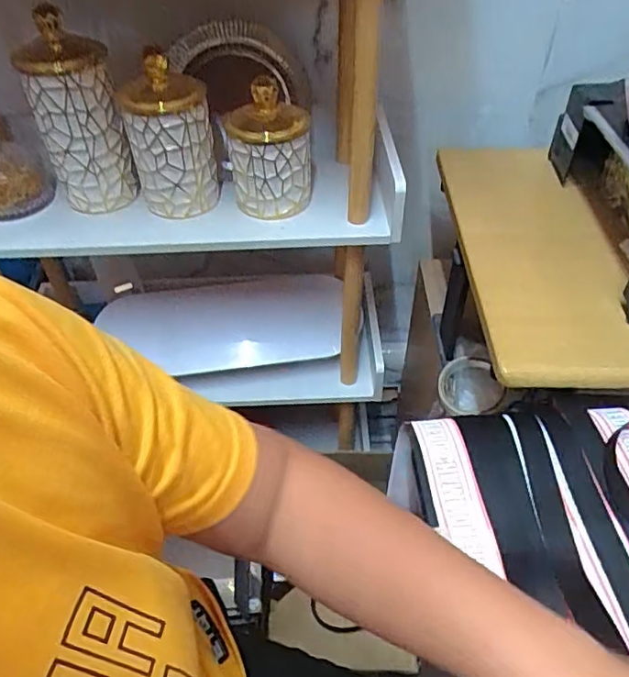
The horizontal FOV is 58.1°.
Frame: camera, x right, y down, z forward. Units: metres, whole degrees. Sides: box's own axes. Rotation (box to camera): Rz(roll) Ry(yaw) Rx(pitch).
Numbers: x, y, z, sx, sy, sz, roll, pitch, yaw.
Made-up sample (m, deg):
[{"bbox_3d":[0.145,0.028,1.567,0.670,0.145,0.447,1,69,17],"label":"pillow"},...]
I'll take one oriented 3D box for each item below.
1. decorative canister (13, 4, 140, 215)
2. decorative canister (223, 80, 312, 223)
[{"bbox_3d":[-0.309,-0.288,0.749,0.104,0.217,0.094,-16,46,-15],"label":"decorative canister"},{"bbox_3d":[-0.059,-0.245,0.742,0.108,0.144,0.096,0,44,2],"label":"decorative canister"}]

